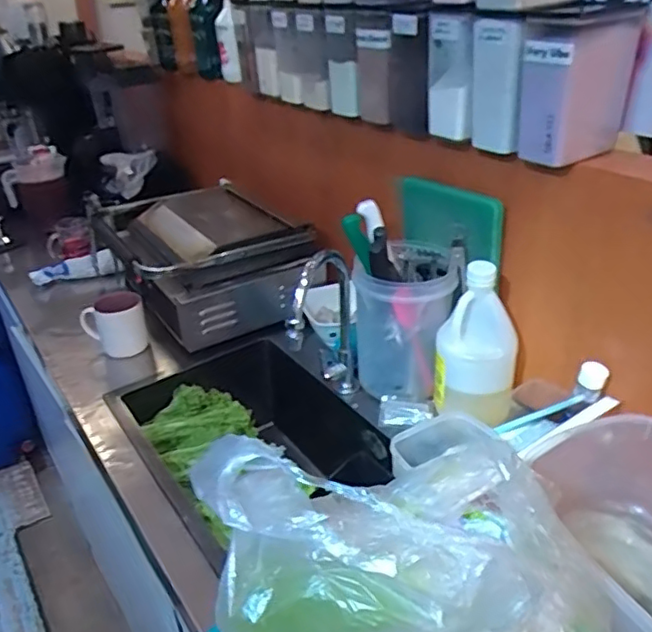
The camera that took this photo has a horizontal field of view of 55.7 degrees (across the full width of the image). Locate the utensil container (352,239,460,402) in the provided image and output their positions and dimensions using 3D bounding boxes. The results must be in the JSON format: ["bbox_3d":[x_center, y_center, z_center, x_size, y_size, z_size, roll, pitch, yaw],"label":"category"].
[{"bbox_3d":[0.125,0.007,0.997,0.158,0.216,0.136,1,30,7],"label":"utensil container"}]

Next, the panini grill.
[{"bbox_3d":[-0.270,-0.143,1.299,0.320,0.165,0.449,-18,34,-25],"label":"panini grill"}]

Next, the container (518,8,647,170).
[{"bbox_3d":[0.314,-0.288,0.774,0.132,0.163,0.079,-23,36,-31],"label":"container"}]

